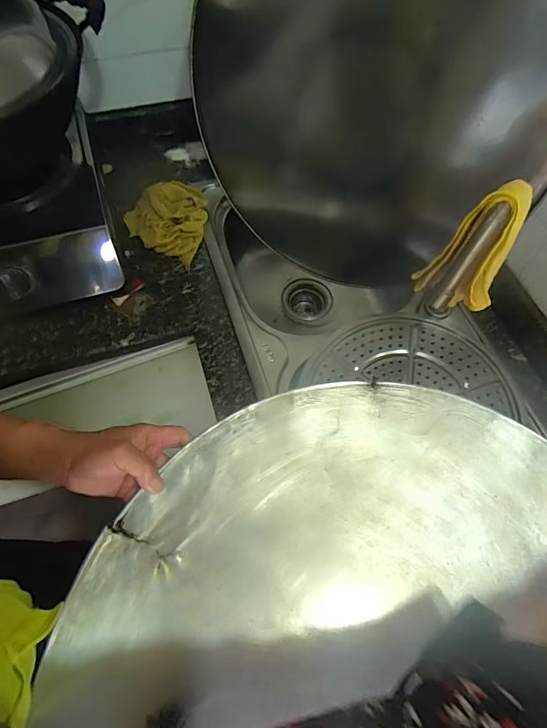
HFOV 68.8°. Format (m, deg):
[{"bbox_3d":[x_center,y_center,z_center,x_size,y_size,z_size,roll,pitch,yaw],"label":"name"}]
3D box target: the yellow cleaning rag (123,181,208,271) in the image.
[{"bbox_3d":[-0.185,-0.260,0.707,0.142,0.046,0.136,22,65,9],"label":"yellow cleaning rag"}]

